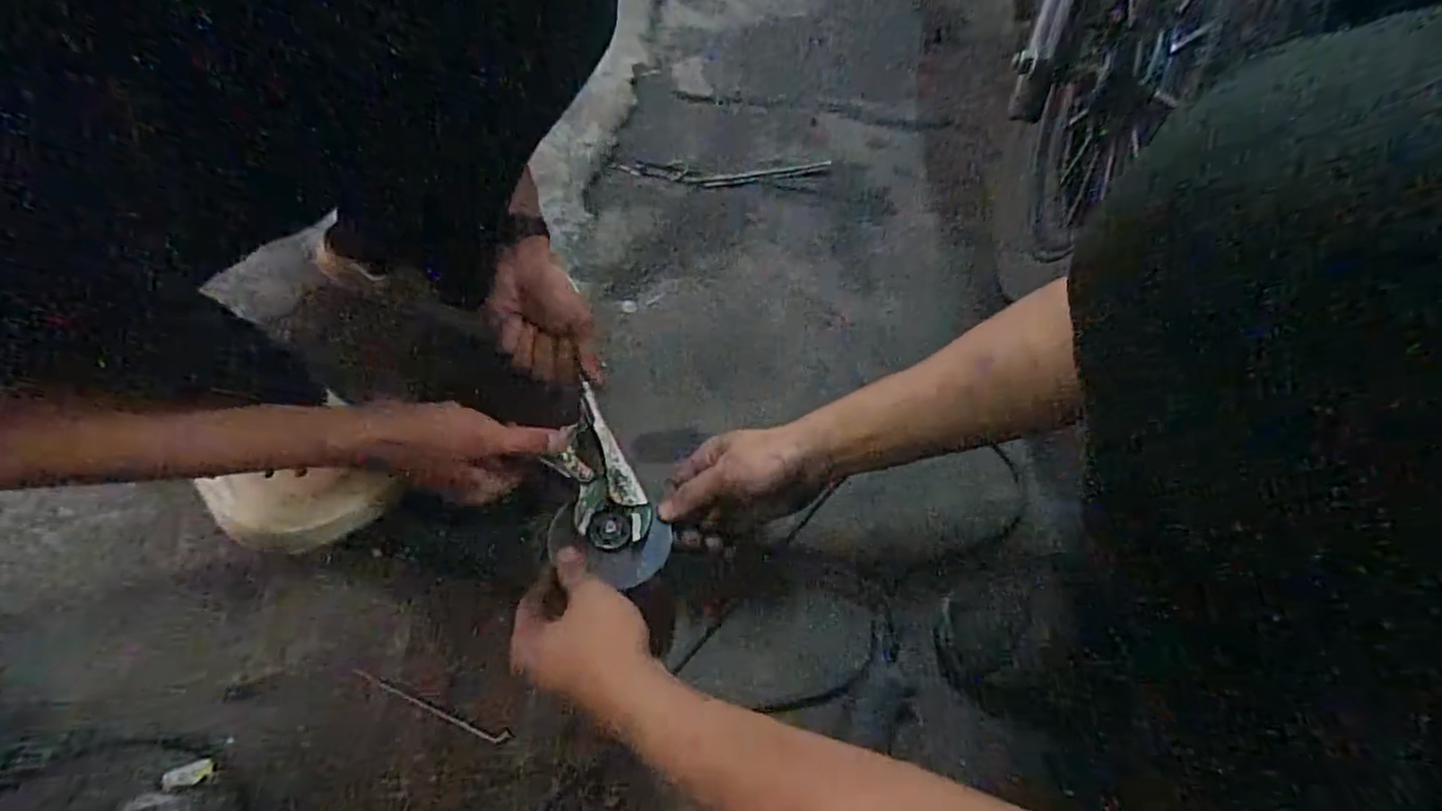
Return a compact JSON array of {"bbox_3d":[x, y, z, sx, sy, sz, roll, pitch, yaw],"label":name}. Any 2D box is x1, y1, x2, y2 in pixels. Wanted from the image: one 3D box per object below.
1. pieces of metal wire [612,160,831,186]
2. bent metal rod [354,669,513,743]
[{"bbox_3d":[0.001,-0.315,0.843,0.289,0.014,0.050,2,57,-2],"label":"pieces of metal wire"},{"bbox_3d":[-0.212,0.220,0.454,0.124,0.012,0.010,17,58,8],"label":"bent metal rod"}]

